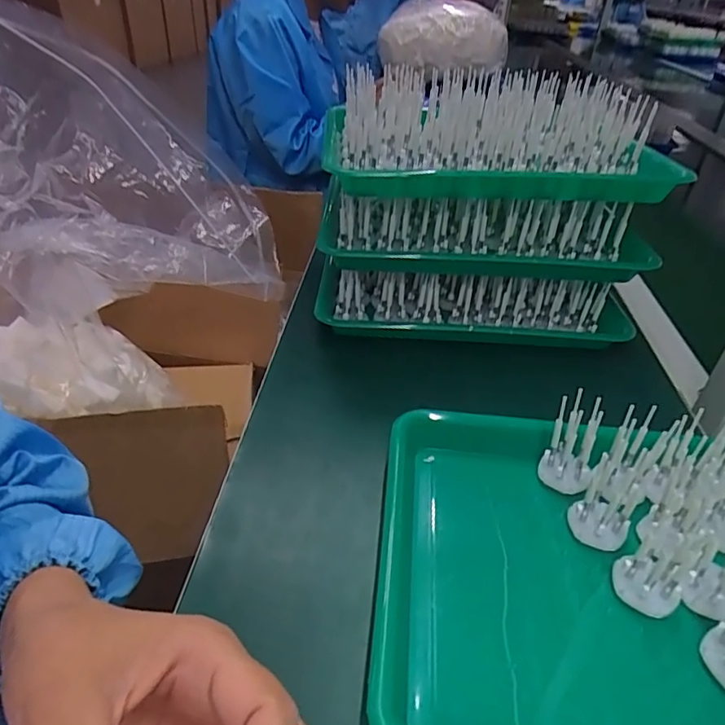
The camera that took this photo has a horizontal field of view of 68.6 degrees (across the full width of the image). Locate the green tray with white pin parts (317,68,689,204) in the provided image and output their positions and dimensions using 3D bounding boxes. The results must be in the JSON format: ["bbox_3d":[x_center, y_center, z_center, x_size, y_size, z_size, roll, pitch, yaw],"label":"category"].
[{"bbox_3d":[0.130,-0.223,0.517,0.307,0.078,0.207,4,37,1],"label":"green tray with white pin parts"}]

